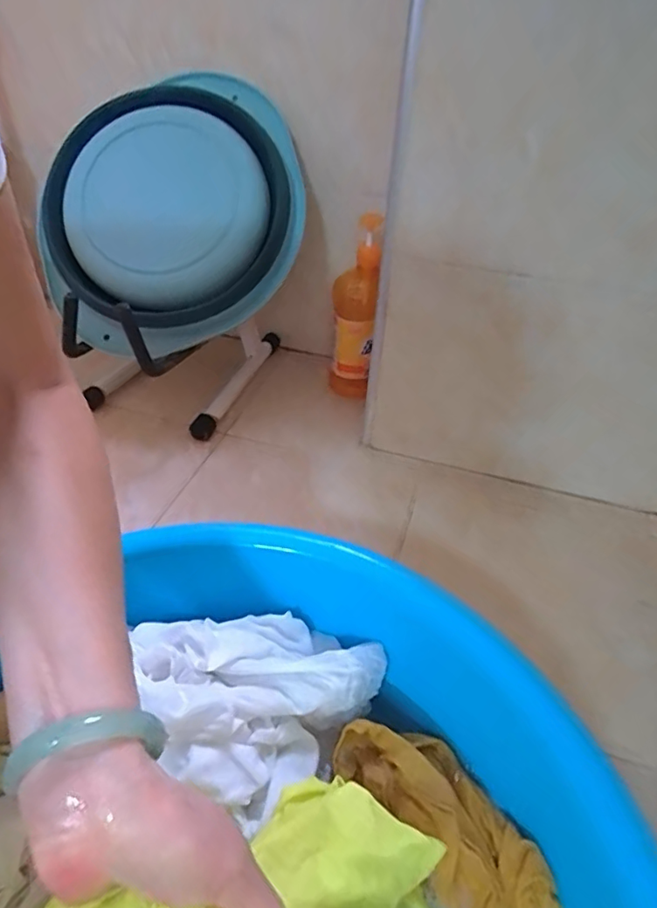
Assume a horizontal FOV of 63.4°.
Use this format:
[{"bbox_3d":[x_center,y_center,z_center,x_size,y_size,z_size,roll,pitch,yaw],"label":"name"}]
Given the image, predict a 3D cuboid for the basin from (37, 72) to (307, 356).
[{"bbox_3d":[-0.225,-0.350,0.722,0.369,0.106,0.352,0,86,4],"label":"basin"}]

